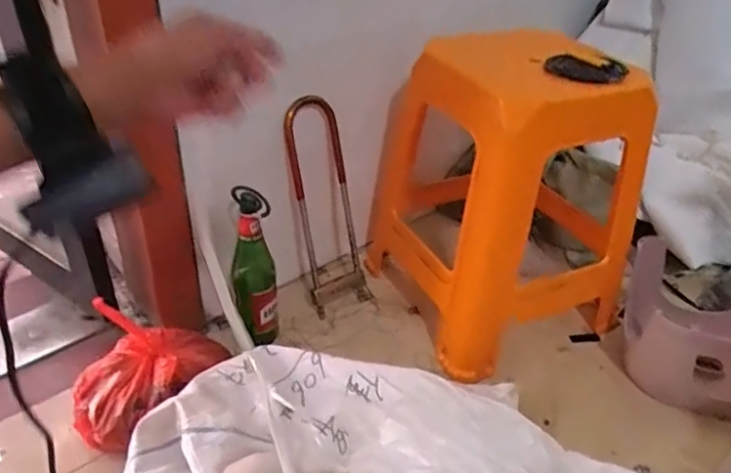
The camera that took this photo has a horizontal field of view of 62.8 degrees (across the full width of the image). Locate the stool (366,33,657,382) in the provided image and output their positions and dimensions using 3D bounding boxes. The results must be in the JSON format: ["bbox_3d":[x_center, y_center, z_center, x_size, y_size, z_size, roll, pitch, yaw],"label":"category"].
[{"bbox_3d":[0.216,-0.096,1.038,0.329,0.446,0.418,-16,42,-23],"label":"stool"}]

